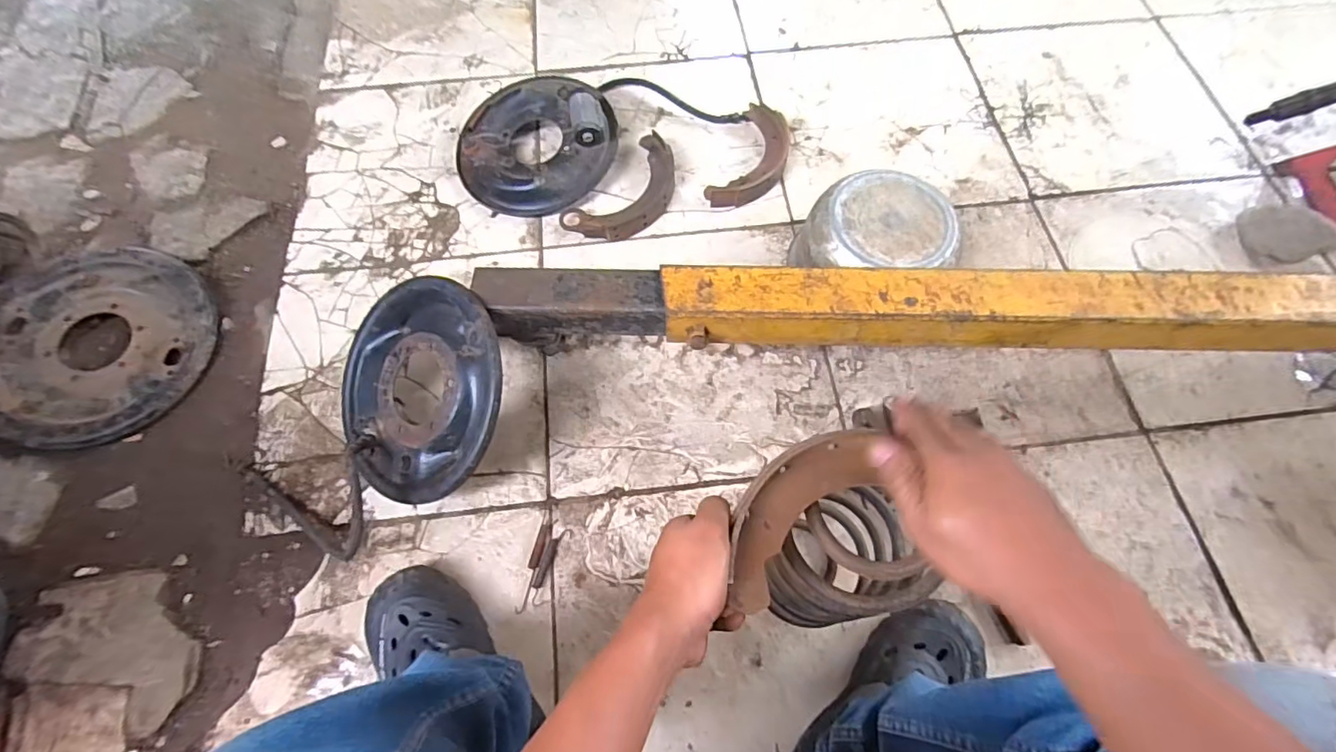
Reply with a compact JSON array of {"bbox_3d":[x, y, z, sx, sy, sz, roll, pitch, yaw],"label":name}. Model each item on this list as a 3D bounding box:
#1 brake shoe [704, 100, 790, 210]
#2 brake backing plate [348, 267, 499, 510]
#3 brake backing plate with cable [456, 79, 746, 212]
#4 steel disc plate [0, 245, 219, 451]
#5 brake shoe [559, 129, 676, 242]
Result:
[{"bbox_3d":[0.146,-0.364,0.947,0.101,0.034,0.220,22,70,10],"label":"brake shoe"},{"bbox_3d":[-0.307,0.012,0.702,0.271,0.030,0.261,-3,84,26],"label":"brake backing plate"},{"bbox_3d":[-0.135,-0.440,0.953,0.455,0.081,0.247,-31,71,-11],"label":"brake backing plate with cable"},{"bbox_3d":[-0.828,-0.048,0.820,0.300,0.057,0.305,21,70,9],"label":"steel disc plate"},{"bbox_3d":[-0.062,-0.294,0.918,0.120,0.033,0.223,39,74,15],"label":"brake shoe"}]

